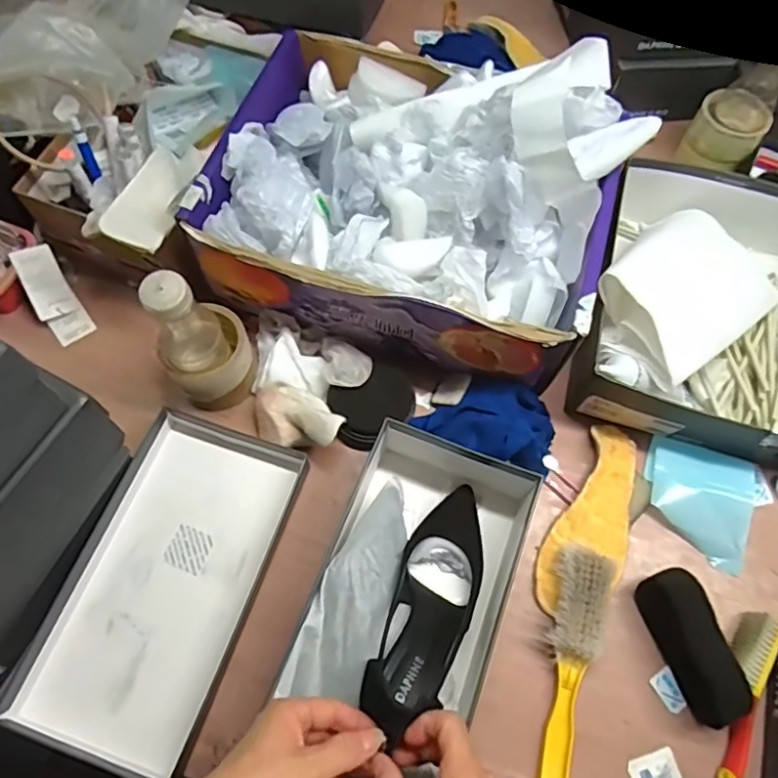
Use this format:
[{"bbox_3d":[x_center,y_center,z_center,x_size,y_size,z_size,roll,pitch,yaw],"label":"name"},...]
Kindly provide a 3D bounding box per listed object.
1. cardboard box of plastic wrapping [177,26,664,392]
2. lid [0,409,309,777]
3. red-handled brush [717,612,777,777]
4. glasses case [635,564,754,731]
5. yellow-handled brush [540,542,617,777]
[{"bbox_3d":[0.027,-0.214,0.639,0.408,0.191,0.319,19,67,7],"label":"cardboard box of plastic wrapping"},{"bbox_3d":[-0.207,0.179,0.559,0.165,0.037,0.306,18,67,6],"label":"lid"},{"bbox_3d":[0.320,0.278,0.531,0.033,0.028,0.157,29,69,11],"label":"red-handled brush"},{"bbox_3d":[0.277,0.233,0.542,0.042,0.050,0.127,-17,68,-9],"label":"glasses case"},{"bbox_3d":[0.164,0.260,0.532,0.047,0.035,0.229,14,67,4],"label":"yellow-handled brush"}]

